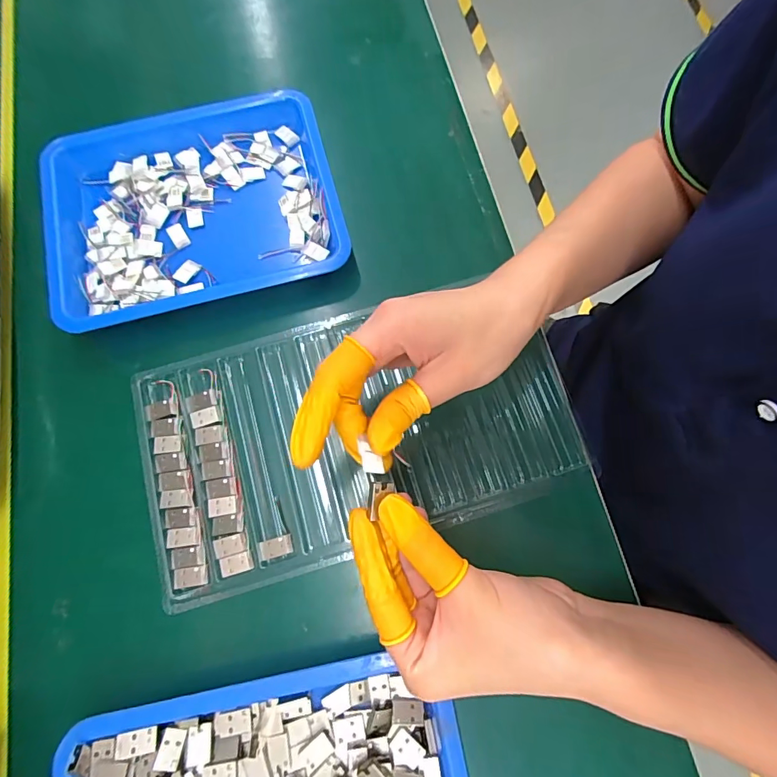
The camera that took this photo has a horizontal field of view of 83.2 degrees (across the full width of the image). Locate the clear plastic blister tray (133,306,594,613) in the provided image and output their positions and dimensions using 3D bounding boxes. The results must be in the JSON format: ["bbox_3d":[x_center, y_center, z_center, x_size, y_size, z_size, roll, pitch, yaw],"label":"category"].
[{"bbox_3d":[-0.021,0.023,0.306,0.295,0.009,0.163,-16,75,-5],"label":"clear plastic blister tray"}]

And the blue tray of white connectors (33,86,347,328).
[{"bbox_3d":[-0.153,-0.138,0.338,0.221,0.025,0.168,-14,75,-5],"label":"blue tray of white connectors"}]

